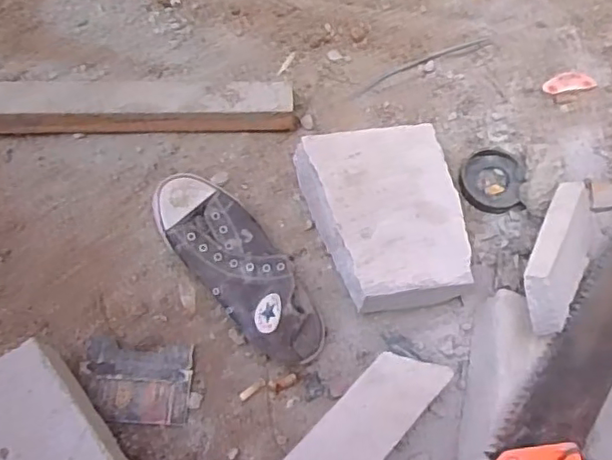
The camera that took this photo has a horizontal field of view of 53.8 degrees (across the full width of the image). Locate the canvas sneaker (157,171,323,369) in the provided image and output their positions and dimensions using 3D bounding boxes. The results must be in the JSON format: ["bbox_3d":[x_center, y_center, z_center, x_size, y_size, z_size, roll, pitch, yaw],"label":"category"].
[{"bbox_3d":[-0.075,0.036,0.690,0.098,0.075,0.265,-40,74,-17],"label":"canvas sneaker"}]

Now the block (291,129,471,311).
[{"bbox_3d":[0.091,-0.009,0.702,0.159,0.084,0.211,-10,68,-6],"label":"block"}]

